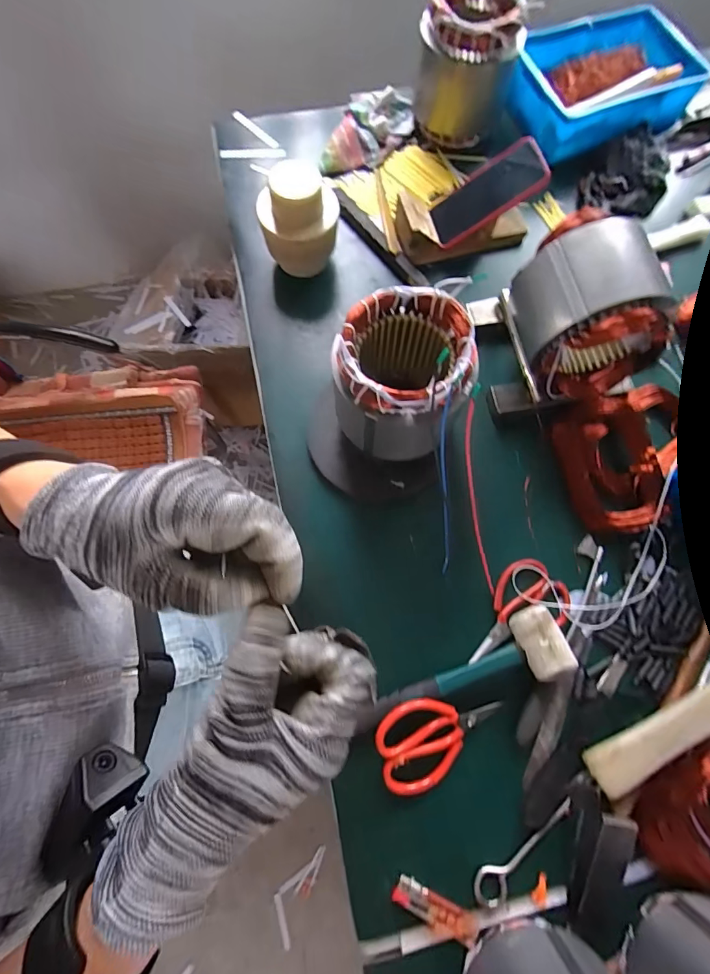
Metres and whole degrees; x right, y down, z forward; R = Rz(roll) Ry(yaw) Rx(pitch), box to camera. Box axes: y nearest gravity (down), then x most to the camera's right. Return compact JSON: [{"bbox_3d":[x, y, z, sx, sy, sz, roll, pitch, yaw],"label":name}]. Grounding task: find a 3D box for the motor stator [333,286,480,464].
[{"bbox_3d":[0.054,-0.118,0.500,0.138,0.163,0.140,0,72,-1],"label":"motor stator"}]

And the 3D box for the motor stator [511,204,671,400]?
[{"bbox_3d":[0.283,-0.216,0.511,0.148,0.143,0.166,-7,72,-3],"label":"motor stator"}]

